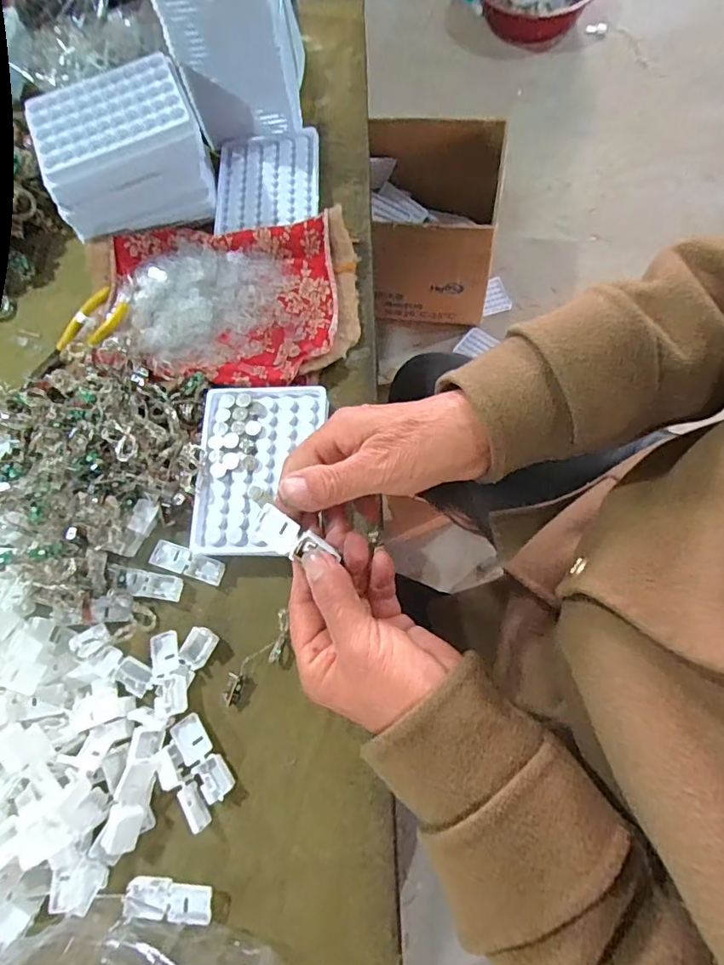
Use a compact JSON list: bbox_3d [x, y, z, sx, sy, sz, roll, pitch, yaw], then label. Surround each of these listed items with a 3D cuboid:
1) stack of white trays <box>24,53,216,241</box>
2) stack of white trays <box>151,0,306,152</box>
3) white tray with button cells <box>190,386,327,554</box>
[{"bbox_3d":[-0.203,-0.283,0.437,0.131,0.075,0.087,-20,72,-3],"label":"stack of white trays"},{"bbox_3d":[-0.110,-0.413,0.445,0.095,0.163,0.127,-2,72,3],"label":"stack of white trays"},{"bbox_3d":[-0.077,-0.012,0.380,0.088,0.006,0.128,3,75,-1],"label":"white tray with button cells"}]

